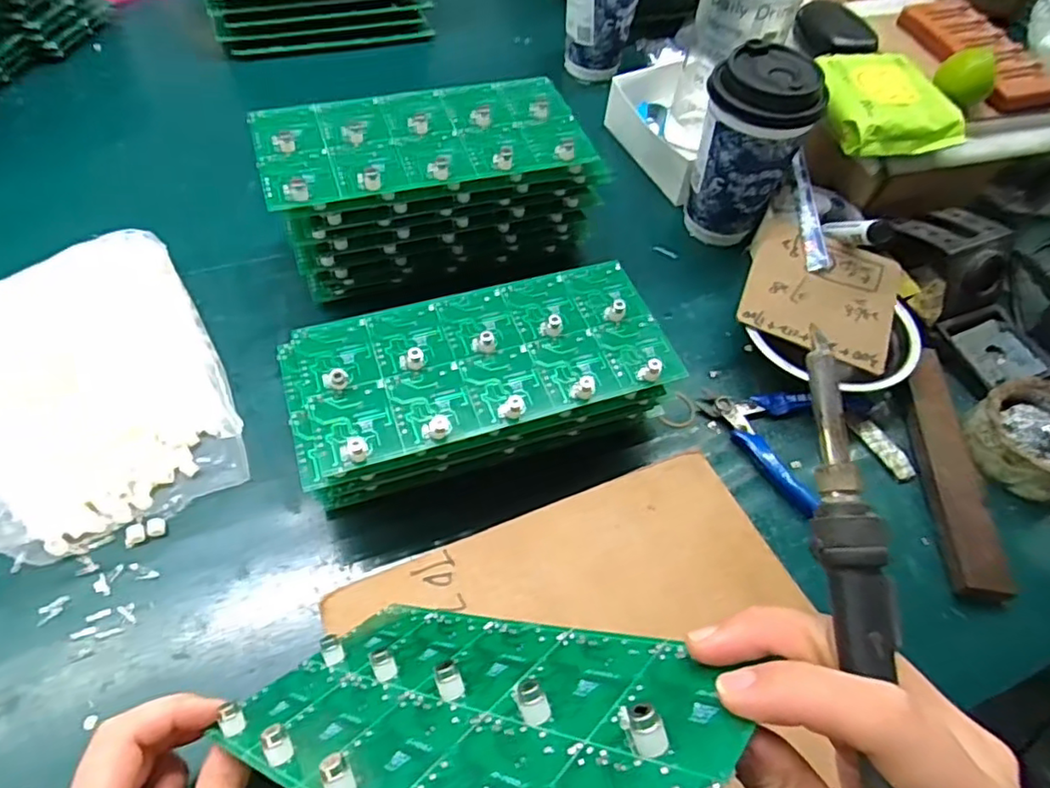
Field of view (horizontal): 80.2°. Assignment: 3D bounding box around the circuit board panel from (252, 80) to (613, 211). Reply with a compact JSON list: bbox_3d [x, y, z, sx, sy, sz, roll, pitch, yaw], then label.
[{"bbox_3d":[-0.070,-0.185,0.445,0.228,0.018,0.101,-16,59,-15],"label":"circuit board panel"}]

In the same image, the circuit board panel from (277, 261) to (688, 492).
[{"bbox_3d":[-0.027,-0.024,0.389,0.234,0.023,0.105,-15,59,-14],"label":"circuit board panel"}]

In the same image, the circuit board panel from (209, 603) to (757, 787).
[{"bbox_3d":[-0.029,0.112,0.232,0.101,0.218,0.011,-24,98,-45],"label":"circuit board panel"}]

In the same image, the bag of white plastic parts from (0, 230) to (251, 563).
[{"bbox_3d":[-0.304,-0.006,0.414,0.175,0.041,0.223,-28,62,-21],"label":"bag of white plastic parts"}]

